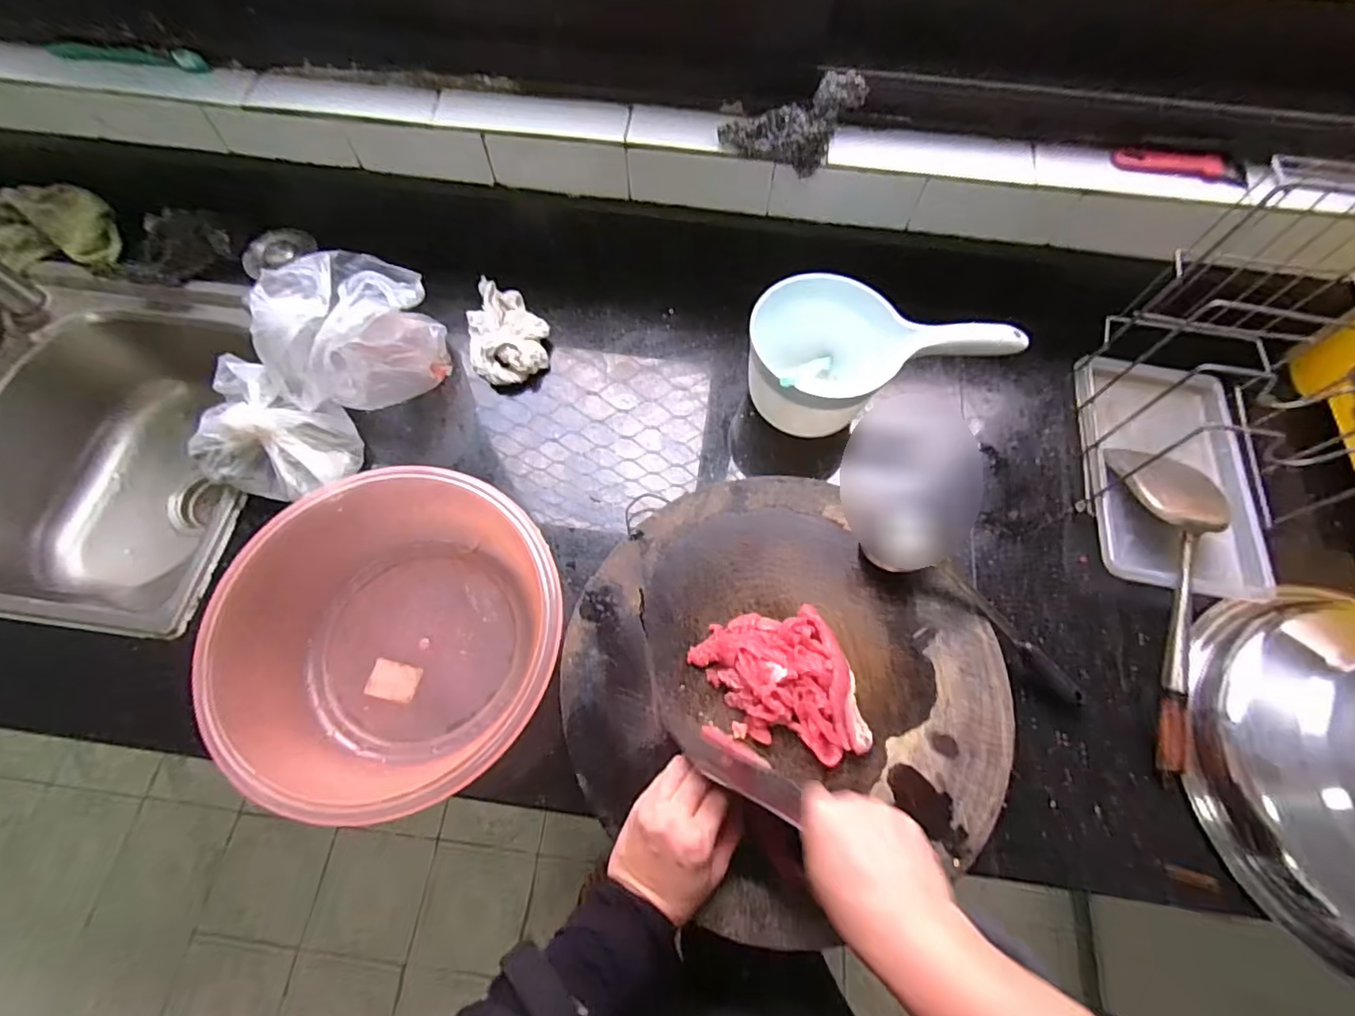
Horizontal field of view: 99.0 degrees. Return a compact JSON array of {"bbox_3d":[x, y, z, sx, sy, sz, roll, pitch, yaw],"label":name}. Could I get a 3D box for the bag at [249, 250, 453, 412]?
[{"bbox_3d":[-0.342,-0.187,0.608,0.163,0.137,0.146,-23,69,-11],"label":"bag"}]

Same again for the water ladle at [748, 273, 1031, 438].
[{"bbox_3d":[0.193,-0.160,0.605,0.232,0.120,0.122,-6,67,-4],"label":"water ladle"}]

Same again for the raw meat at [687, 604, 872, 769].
[{"bbox_3d":[0.082,0.146,0.474,0.124,0.029,0.119,-9,67,-5],"label":"raw meat"}]

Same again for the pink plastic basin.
[{"bbox_3d":[-0.231,0.111,0.497,0.264,0.099,0.264,0,67,-1],"label":"pink plastic basin"}]

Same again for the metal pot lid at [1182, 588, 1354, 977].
[{"bbox_3d":[0.590,0.217,0.478,0.286,0.078,0.308,0,67,-1],"label":"metal pot lid"}]

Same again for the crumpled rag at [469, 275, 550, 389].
[{"bbox_3d":[-0.196,-0.208,0.668,0.087,0.046,0.144,-9,67,-5],"label":"crumpled rag"}]

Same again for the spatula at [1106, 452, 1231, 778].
[{"bbox_3d":[0.471,0.083,0.536,0.081,0.069,0.304,4,67,0],"label":"spatula"}]

